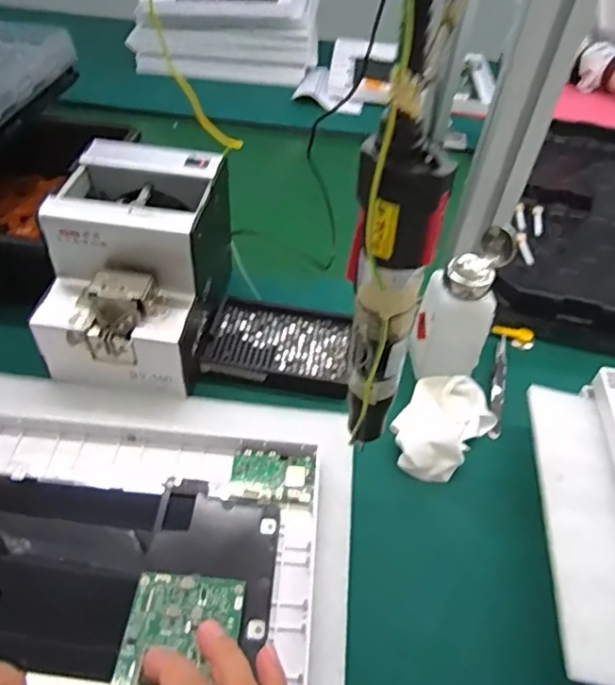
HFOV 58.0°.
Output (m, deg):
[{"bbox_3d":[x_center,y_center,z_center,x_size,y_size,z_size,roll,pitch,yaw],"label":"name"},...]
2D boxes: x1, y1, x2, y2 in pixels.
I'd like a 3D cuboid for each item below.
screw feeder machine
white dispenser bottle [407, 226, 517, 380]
[{"bbox_3d":[-0.148,-0.071,0.501,0.134,0.135,0.183,10,46,4],"label":"screw feeder machine"},{"bbox_3d":[0.130,-0.029,0.480,0.066,0.143,0.055,21,47,14],"label":"white dispenser bottle"}]

